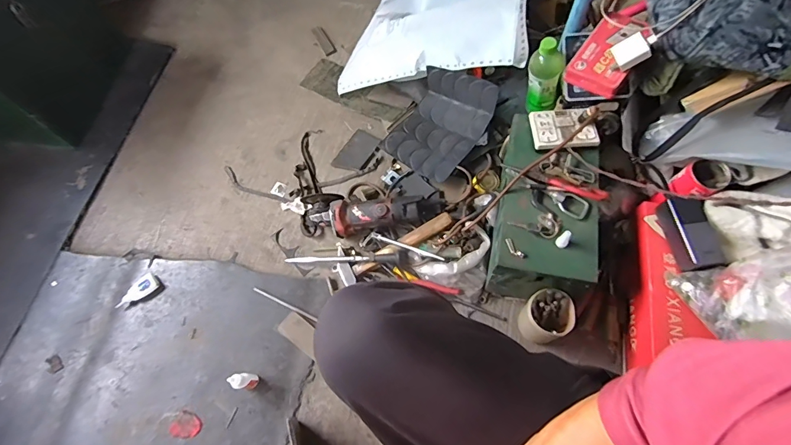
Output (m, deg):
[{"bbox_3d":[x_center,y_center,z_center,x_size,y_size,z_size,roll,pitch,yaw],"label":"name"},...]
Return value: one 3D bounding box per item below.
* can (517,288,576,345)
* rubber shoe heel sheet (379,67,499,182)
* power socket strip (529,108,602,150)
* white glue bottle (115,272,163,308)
[{"bbox_3d":[0.273,0.169,0.754,0.073,0.112,0.080,-1,65,2],"label":"can"},{"bbox_3d":[0.096,-0.222,0.917,0.186,0.109,0.200,30,70,15],"label":"rubber shoe heel sheet"},{"bbox_3d":[0.323,-0.182,0.790,0.113,0.024,0.086,-1,65,2],"label":"power socket strip"},{"bbox_3d":[-0.543,0.149,0.873,0.044,0.027,0.094,41,73,19],"label":"white glue bottle"}]

